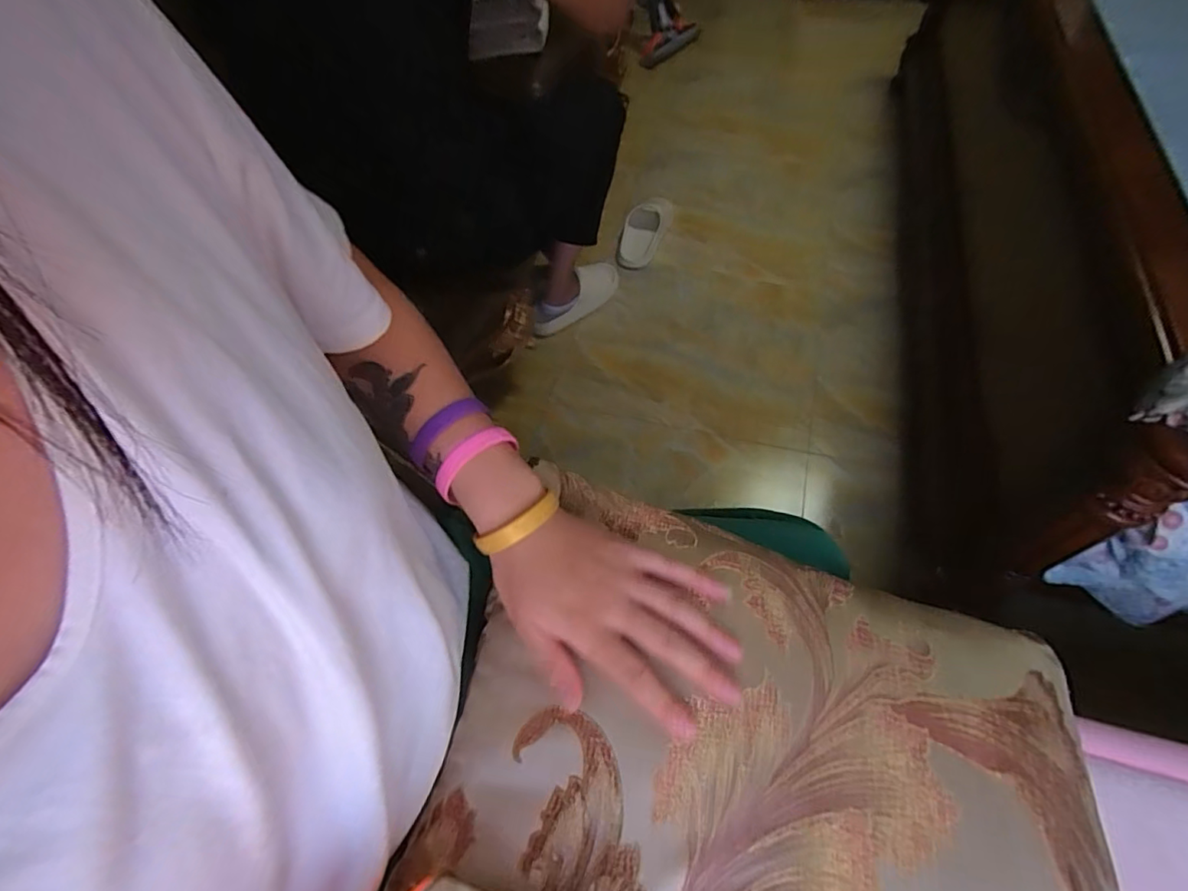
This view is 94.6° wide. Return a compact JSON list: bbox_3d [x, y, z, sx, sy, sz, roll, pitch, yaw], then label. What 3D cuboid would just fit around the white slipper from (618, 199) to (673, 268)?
[{"bbox_3d":[0.139,-0.609,1.555,0.123,0.065,0.241,18,61,15],"label":"white slipper"}]

